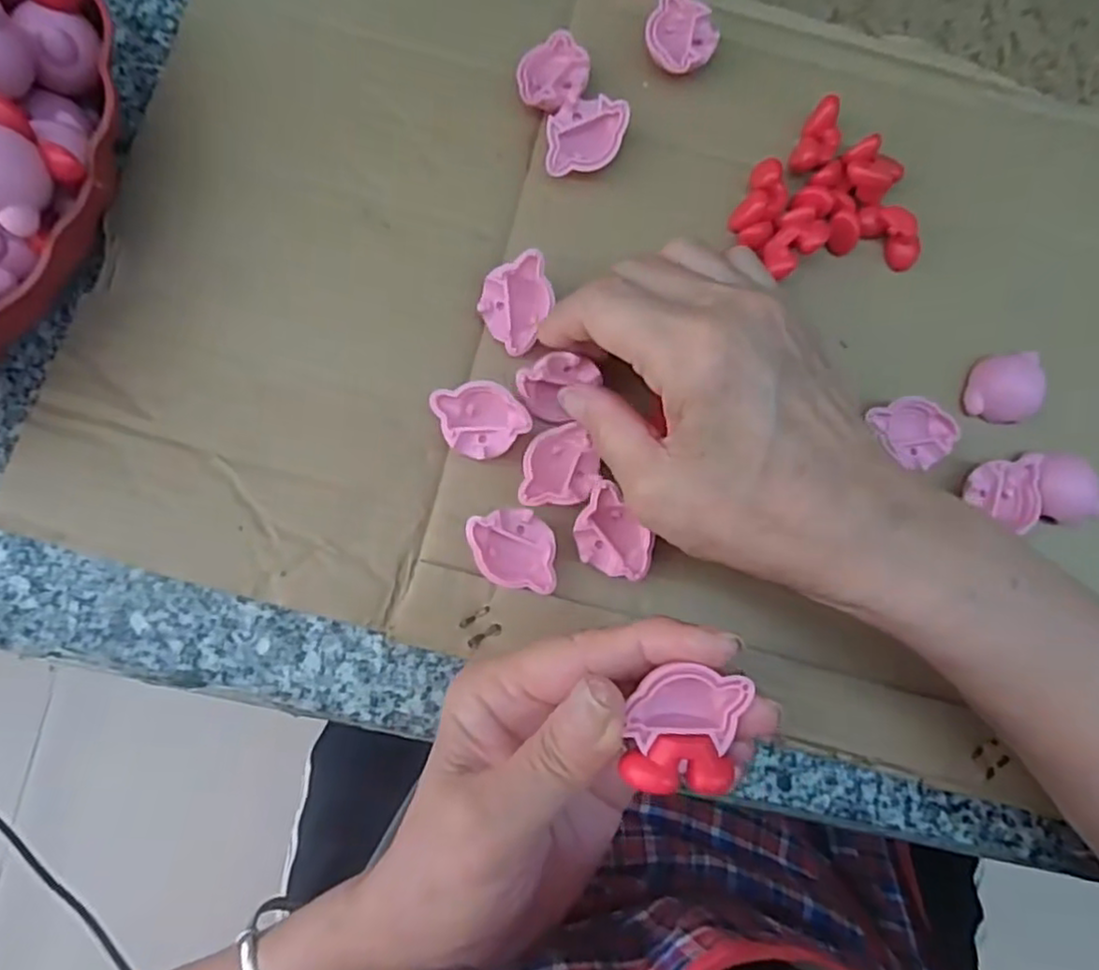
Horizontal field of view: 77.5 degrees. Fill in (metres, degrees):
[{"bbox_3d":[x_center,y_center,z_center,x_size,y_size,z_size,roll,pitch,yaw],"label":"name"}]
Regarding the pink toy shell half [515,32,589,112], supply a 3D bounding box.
[{"bbox_3d":[0.002,-0.163,0.275,0.026,0.014,0.035,16,83,-1],"label":"pink toy shell half"}]

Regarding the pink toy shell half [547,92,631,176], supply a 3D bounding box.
[{"bbox_3d":[0.014,-0.138,0.273,0.035,0.015,0.024,-18,85,-4],"label":"pink toy shell half"}]

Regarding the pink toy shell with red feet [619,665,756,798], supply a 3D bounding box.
[{"bbox_3d":[0.038,0.067,0.189,0.032,0.008,0.032,6,83,-2],"label":"pink toy shell with red feet"}]

